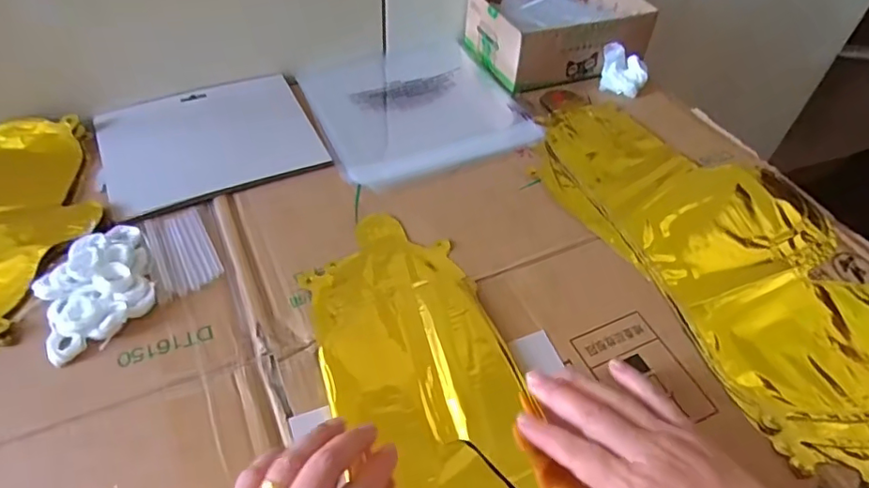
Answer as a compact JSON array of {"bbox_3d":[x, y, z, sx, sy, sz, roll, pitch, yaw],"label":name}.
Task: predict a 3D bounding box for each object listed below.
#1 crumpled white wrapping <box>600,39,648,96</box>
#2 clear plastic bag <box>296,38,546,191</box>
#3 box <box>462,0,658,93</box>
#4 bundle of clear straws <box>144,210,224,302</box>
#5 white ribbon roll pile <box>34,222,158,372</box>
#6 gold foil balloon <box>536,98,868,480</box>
[{"bbox_3d":[0.214,-0.197,0.631,0.051,0.039,0.032,16,49,11],"label":"crumpled white wrapping"},{"bbox_3d":[-0.022,-0.150,0.605,0.211,0.013,0.223,-16,50,-17],"label":"clear plastic bag"},{"bbox_3d":[0.150,-0.261,0.674,0.195,0.066,0.147,-18,51,-18],"label":"box"},{"bbox_3d":[-0.204,0.005,0.452,0.048,0.006,0.087,-19,51,-19],"label":"bundle of clear straws"},{"bbox_3d":[-0.252,0.029,0.415,0.075,0.021,0.101,-23,53,-22],"label":"white ribbon roll pile"},{"bbox_3d":[0.260,0.001,0.487,0.213,0.023,0.422,-20,51,-20],"label":"gold foil balloon"}]

